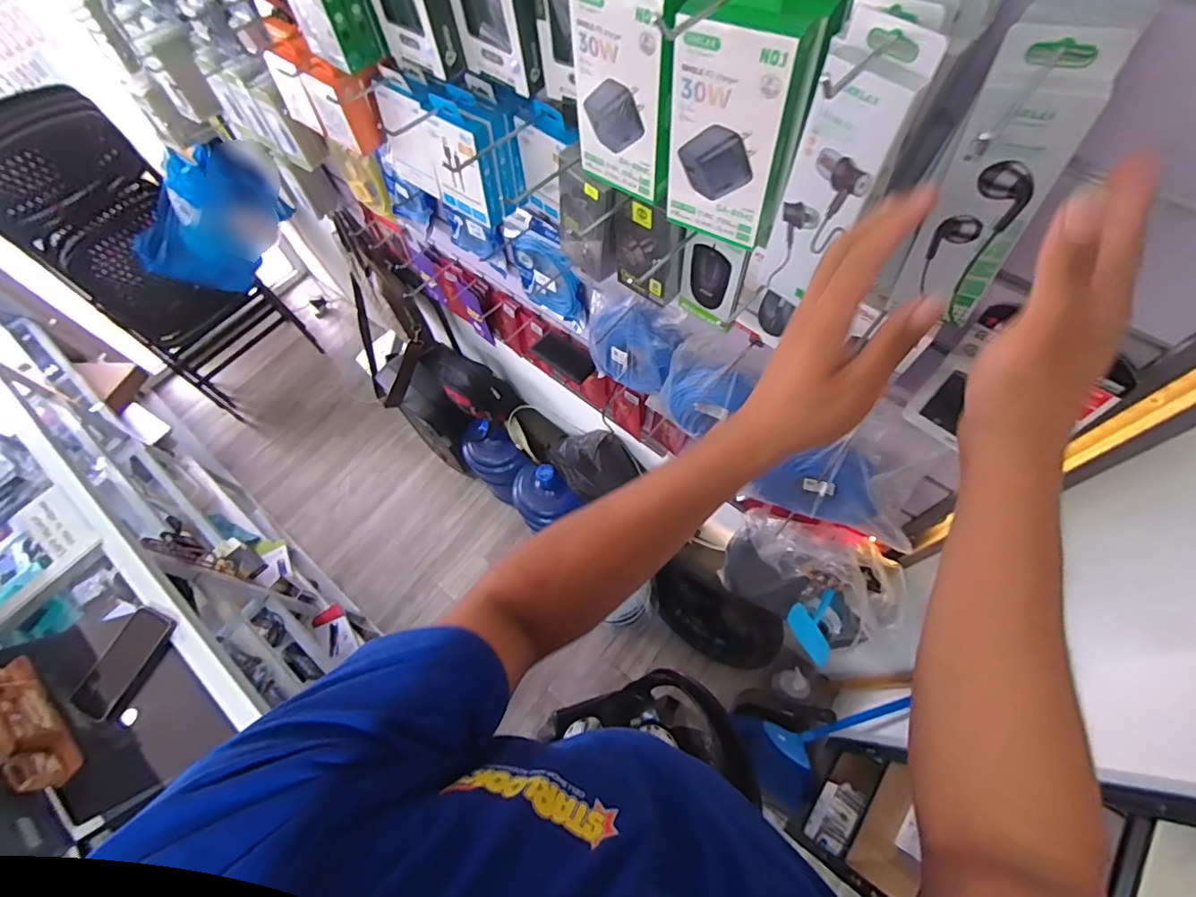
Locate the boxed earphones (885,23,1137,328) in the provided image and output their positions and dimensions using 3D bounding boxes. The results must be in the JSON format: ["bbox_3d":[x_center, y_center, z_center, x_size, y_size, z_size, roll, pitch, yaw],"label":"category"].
[{"bbox_3d":[0.266,-0.168,0.357,0.060,0.191,0.018,24,64,22],"label":"boxed earphones"}]

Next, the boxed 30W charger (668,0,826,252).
[{"bbox_3d":[0.109,-0.255,0.407,0.098,0.180,0.037,30,69,16],"label":"boxed 30W charger"}]

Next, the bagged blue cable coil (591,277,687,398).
[{"bbox_3d":[0.049,-0.178,0.867,0.192,0.198,0.044,36,72,19],"label":"bagged blue cable coil"}]

